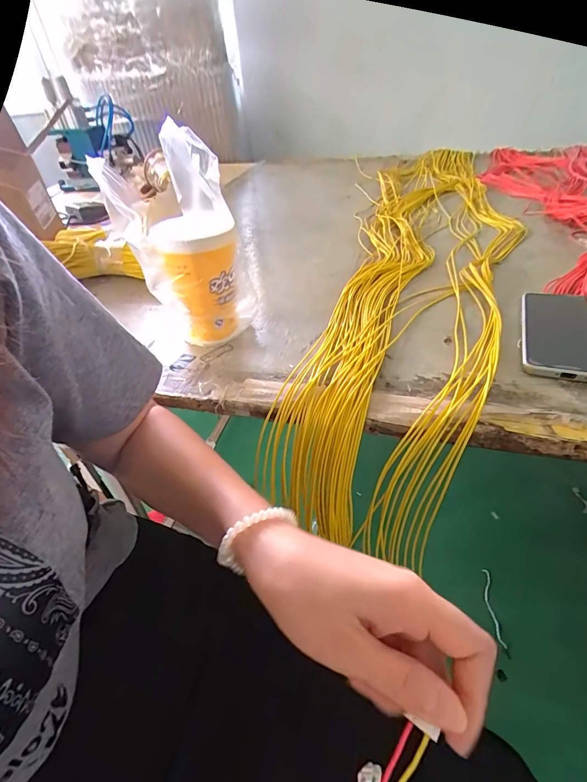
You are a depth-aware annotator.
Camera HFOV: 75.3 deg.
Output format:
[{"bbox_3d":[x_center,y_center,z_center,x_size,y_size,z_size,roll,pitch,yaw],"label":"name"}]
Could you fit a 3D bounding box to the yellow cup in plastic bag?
[{"bbox_3d":[-0.120,-0.153,0.408,0.124,0.190,0.084,8,43,16],"label":"yellow cup in plastic bag"}]

